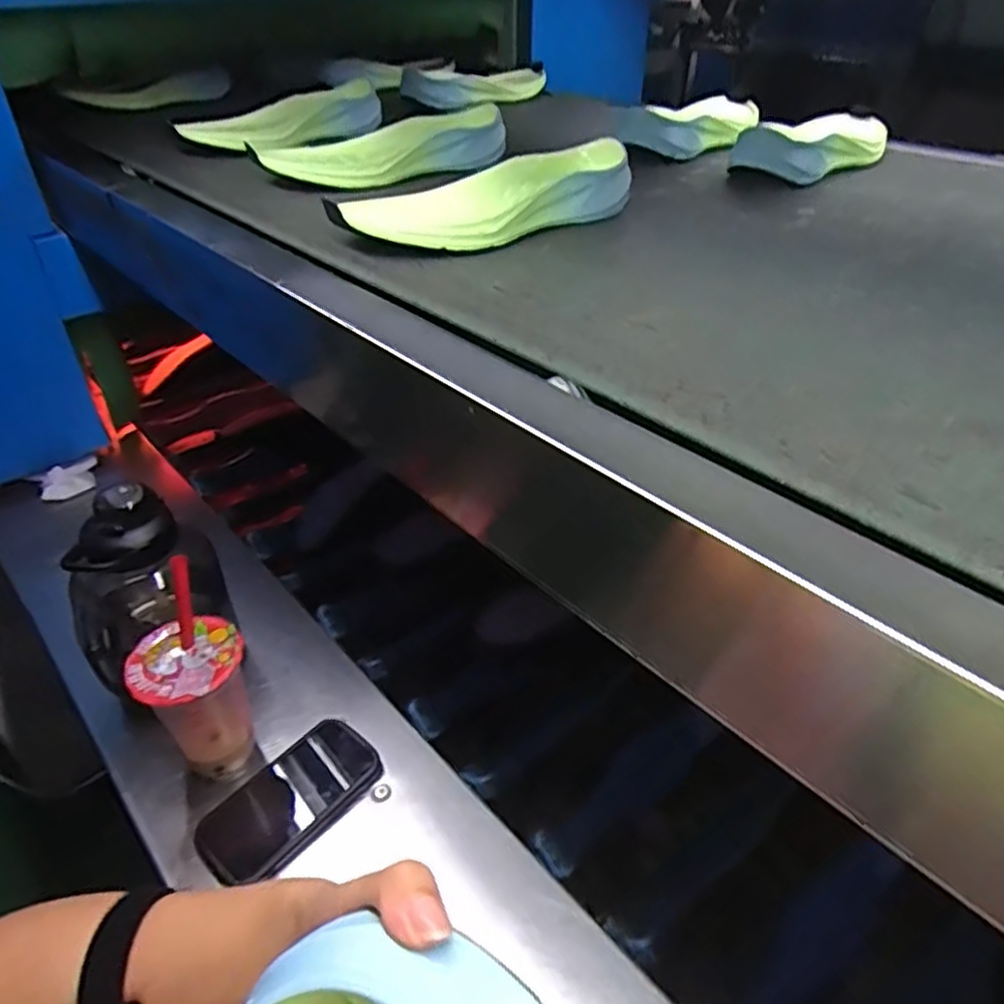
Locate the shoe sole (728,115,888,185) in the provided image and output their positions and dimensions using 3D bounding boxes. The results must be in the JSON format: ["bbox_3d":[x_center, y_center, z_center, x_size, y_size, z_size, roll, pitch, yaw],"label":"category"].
[{"bbox_3d":[0.355,-0.391,0.779,0.113,0.046,0.269,24,43,30],"label":"shoe sole"}]

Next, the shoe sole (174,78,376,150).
[{"bbox_3d":[-0.273,-0.468,0.872,0.256,0.064,0.089,-11,38,-14],"label":"shoe sole"}]

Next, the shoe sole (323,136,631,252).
[{"bbox_3d":[-0.007,-0.250,0.594,0.268,0.048,0.090,-25,43,-29],"label":"shoe sole"}]

